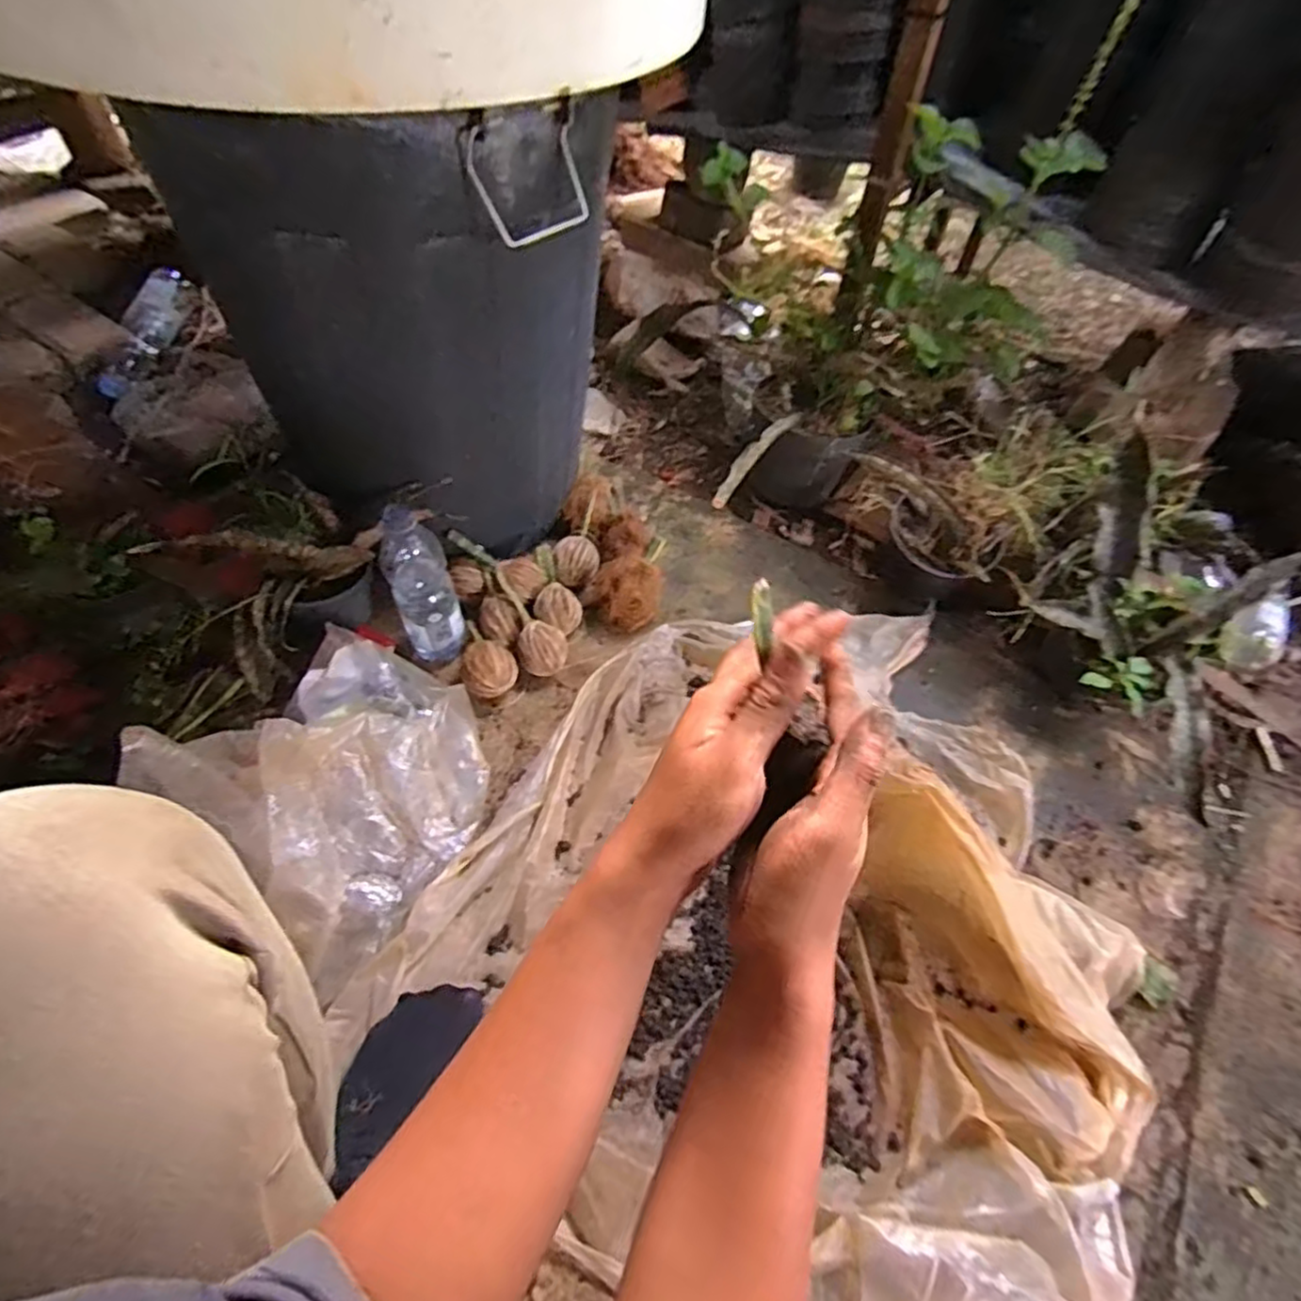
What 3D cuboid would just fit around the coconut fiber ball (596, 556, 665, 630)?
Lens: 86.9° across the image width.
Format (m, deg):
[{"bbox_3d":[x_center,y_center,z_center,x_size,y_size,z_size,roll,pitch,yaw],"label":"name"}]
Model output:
[{"bbox_3d":[-0.026,-0.078,0.889,0.085,0.069,0.080,2,55,-2],"label":"coconut fiber ball"}]

